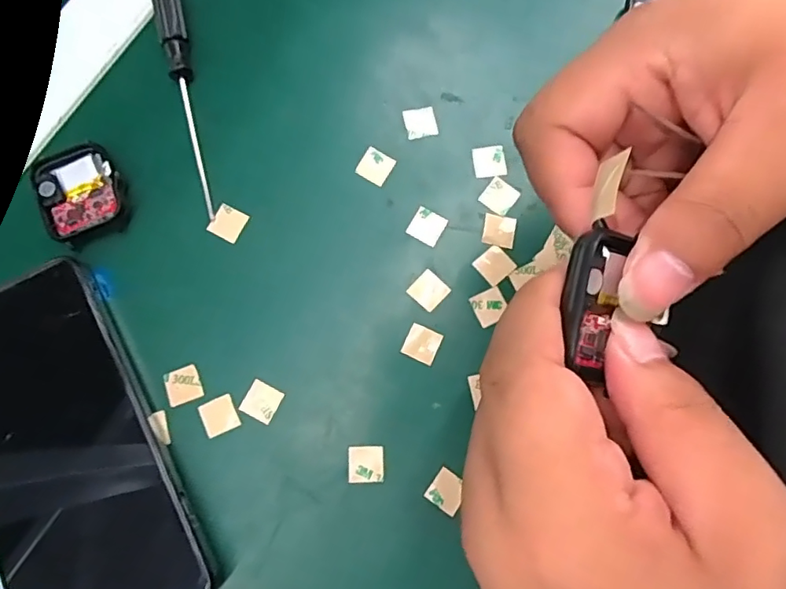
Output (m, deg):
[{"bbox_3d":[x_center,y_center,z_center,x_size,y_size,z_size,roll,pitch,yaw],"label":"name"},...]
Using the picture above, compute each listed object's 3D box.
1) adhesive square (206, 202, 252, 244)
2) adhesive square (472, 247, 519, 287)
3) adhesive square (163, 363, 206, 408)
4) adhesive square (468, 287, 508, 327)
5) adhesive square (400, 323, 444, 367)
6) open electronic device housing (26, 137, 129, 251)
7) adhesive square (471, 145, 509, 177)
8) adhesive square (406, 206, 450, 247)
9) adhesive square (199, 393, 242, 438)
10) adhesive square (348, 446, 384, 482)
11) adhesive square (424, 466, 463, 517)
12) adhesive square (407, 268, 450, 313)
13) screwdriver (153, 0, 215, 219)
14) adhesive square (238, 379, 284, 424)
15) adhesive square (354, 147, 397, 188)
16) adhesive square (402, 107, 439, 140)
[{"bbox_3d":[-0.079,-0.035,0.260,0.015,0.004,0.015,27,80,4],"label":"adhesive square"},{"bbox_3d":[0.048,-0.015,0.256,0.015,0.004,0.015,-42,83,-8],"label":"adhesive square"},{"bbox_3d":[-0.095,0.041,0.245,0.016,0.004,0.015,-24,81,-5],"label":"adhesive square"},{"bbox_3d":[0.045,0.006,0.252,0.015,0.004,0.015,-25,81,-5],"label":"adhesive square"},{"bbox_3d":[0.014,0.022,0.249,0.015,0.004,0.015,25,80,4],"label":"adhesive square"},{"bbox_3d":[-0.147,-0.048,0.257,0.039,0.009,0.046,-25,81,-5],"label":"open electronic device housing"},{"bbox_3d":[0.048,-0.066,0.267,0.016,0.004,0.016,-9,81,-5],"label":"adhesive square"},{"bbox_3d":[0.017,-0.033,0.259,0.016,0.004,0.016,28,80,4],"label":"adhesive square"},{"bbox_3d":[-0.078,0.054,0.244,0.015,0.004,0.015,-24,78,-6],"label":"adhesive square"},{"bbox_3d":[-0.012,0.075,0.240,0.016,0.004,0.015,-2,80,0],"label":"adhesive square"},{"bbox_3d":[0.024,0.086,0.237,0.015,0.004,0.015,35,81,5],"label":"adhesive square"},{"bbox_3d":[0.017,-0.002,0.253,0.016,0.004,0.015,42,82,6],"label":"adhesive square"},{"bbox_3d":[-0.103,-0.102,0.267,0.013,0.011,0.128,-13,80,-3],"label":"screwdriver"},{"bbox_3d":[-0.059,0.049,0.246,0.016,0.004,0.016,27,80,5],"label":"adhesive square"},{"bbox_3d":[-0.008,-0.063,0.265,0.015,0.004,0.016,30,81,4],"label":"adhesive square"},{"bbox_3d":[0.014,-0.087,0.269,0.015,0.004,0.016,-11,80,-3],"label":"adhesive square"}]

